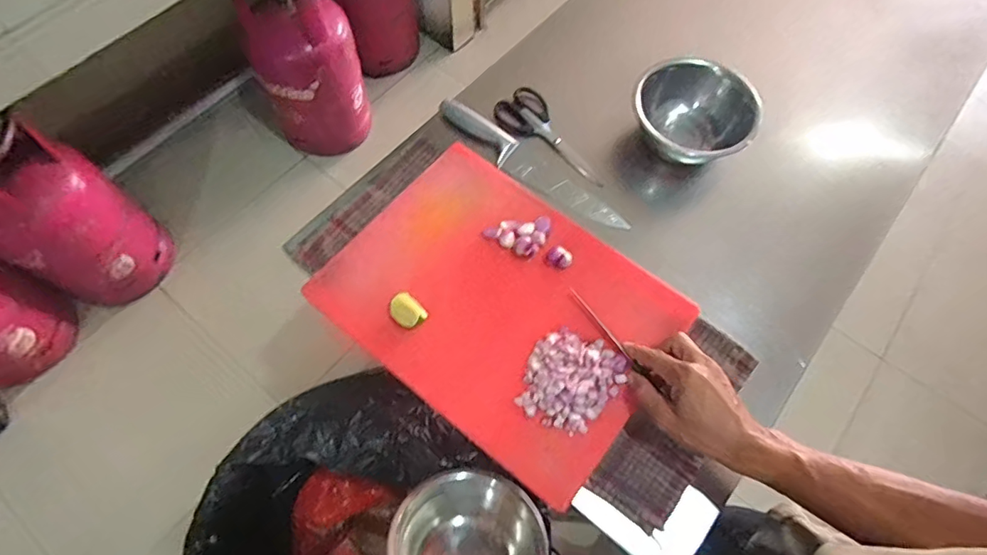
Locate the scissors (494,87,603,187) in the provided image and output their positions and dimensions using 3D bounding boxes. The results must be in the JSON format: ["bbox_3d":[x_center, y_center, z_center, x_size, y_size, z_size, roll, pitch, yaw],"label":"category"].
[{"bbox_3d":[0.087,-0.201,0.738,0.071,0.016,0.196,-41,74,-17],"label":"scissors"}]

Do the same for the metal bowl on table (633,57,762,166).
[{"bbox_3d":[0.267,-0.212,0.705,0.146,0.072,0.146,1,66,-2],"label":"metal bowl on table"}]

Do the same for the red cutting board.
[{"bbox_3d":[0.011,0.023,0.611,0.380,0.030,0.288,37,70,13],"label":"red cutting board"}]

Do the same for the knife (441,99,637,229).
[{"bbox_3d":[0.050,-0.156,0.719,0.308,0.023,0.045,37,70,13],"label":"knife"}]

